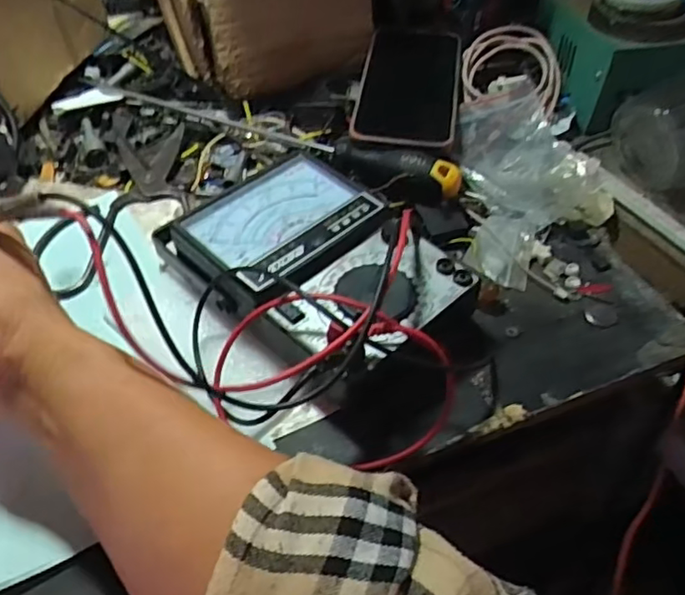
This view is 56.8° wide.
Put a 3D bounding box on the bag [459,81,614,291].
[{"bbox_3d":[0.144,-0.091,0.470,0.111,0.040,0.188,5,47,-3],"label":"bag"}]

